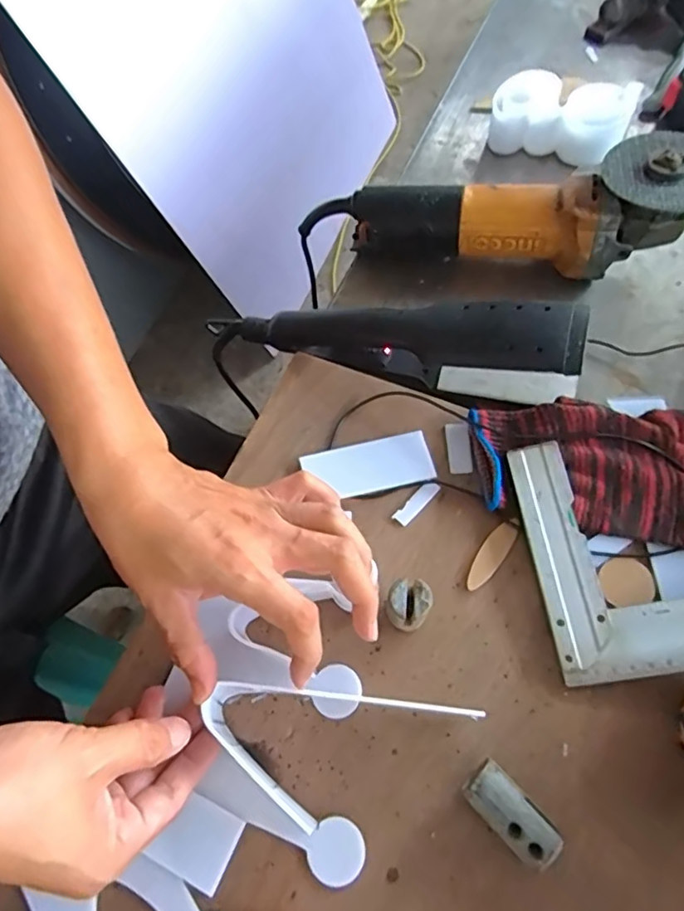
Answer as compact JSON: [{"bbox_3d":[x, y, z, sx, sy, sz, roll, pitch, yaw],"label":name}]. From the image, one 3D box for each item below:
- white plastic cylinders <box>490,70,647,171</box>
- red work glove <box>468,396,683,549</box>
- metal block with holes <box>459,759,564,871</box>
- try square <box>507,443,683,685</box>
[{"bbox_3d":[0.216,-0.332,0.571,0.126,0.053,0.089,24,67,19],"label":"white plastic cylinders"},{"bbox_3d":[0.190,0.010,0.397,0.193,0.031,0.100,6,63,10],"label":"red work glove"},{"bbox_3d":[0.090,0.193,0.313,0.024,0.024,0.051,-41,65,-14],"label":"metal block with holes"},{"bbox_3d":[0.246,0.042,0.347,0.254,0.010,0.148,-12,71,10],"label":"try square"}]

